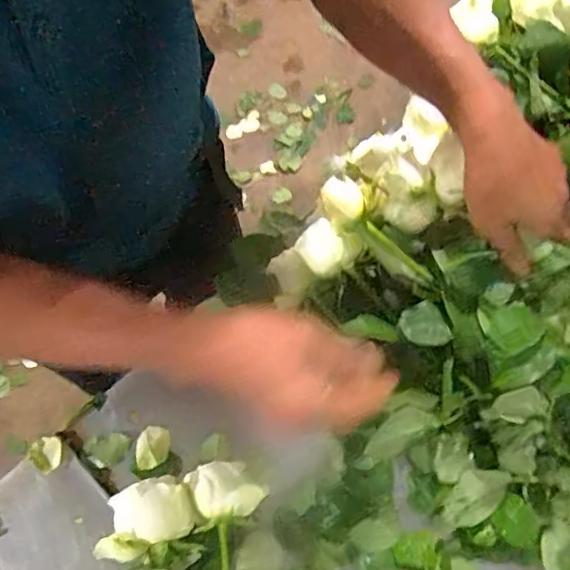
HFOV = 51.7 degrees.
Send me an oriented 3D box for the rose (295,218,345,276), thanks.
[{"bbox_3d":[0.031,-0.035,0.520,0.034,0.033,0.045,-24,75,-8],"label":"rose"}]

